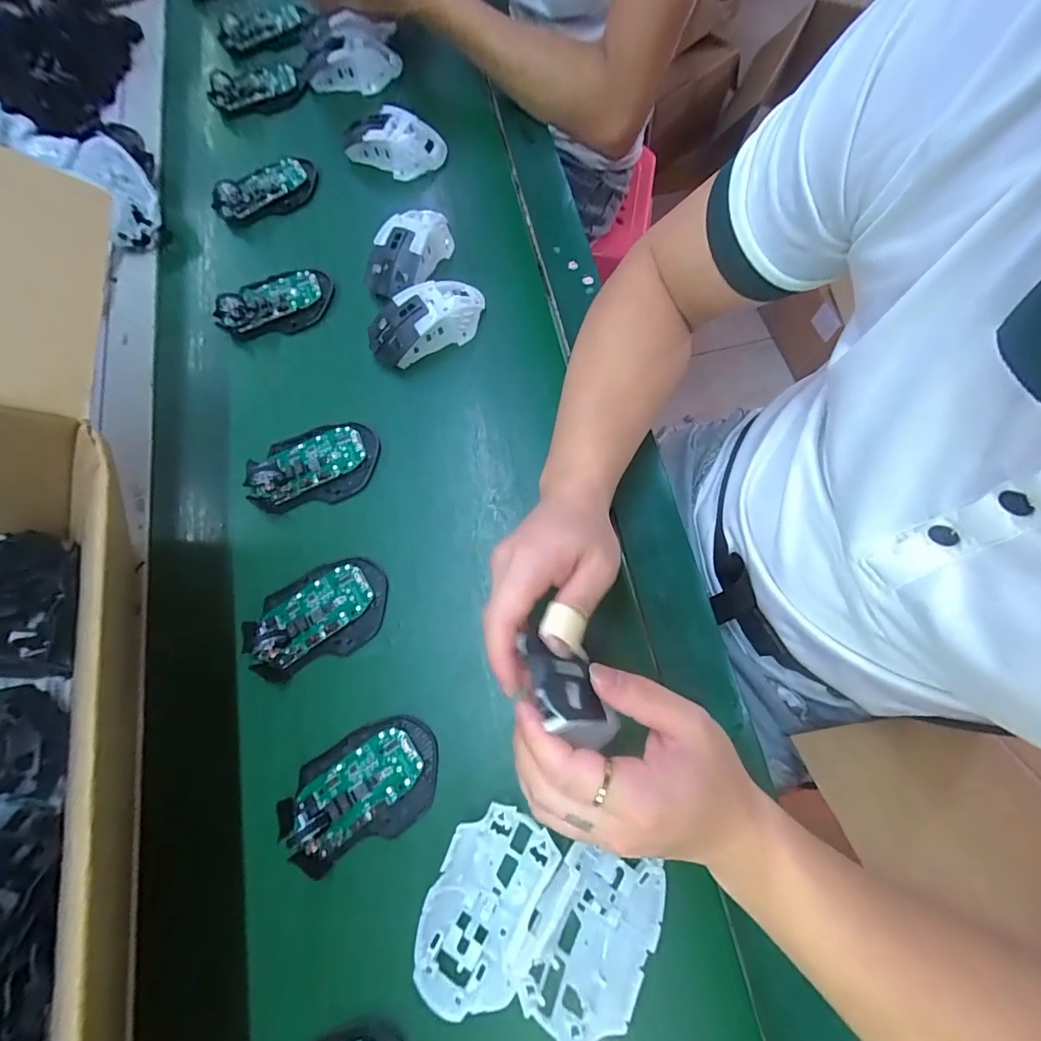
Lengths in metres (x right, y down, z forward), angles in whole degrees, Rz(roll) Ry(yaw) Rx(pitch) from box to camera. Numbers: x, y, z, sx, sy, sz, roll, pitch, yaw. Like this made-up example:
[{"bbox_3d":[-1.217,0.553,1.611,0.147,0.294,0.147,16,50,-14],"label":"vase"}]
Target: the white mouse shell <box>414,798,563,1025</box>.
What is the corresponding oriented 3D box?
[{"bbox_3d":[-0.023,0.245,0.303,0.064,0.033,0.113,21,75,9],"label":"white mouse shell"}]

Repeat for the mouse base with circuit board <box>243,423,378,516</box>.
[{"bbox_3d":[-0.186,-0.051,0.416,0.113,0.019,0.071,-12,72,-1],"label":"mouse base with circuit board"}]

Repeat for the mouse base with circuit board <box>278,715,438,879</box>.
[{"bbox_3d":[-0.114,0.191,0.331,0.112,0.028,0.073,-24,73,-5],"label":"mouse base with circuit board"}]

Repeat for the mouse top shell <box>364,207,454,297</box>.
[{"bbox_3d":[-0.111,-0.272,0.467,0.060,0.040,0.111,36,77,13],"label":"mouse top shell"}]

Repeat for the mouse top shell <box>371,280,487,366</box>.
[{"bbox_3d":[-0.089,-0.191,0.441,0.113,0.035,0.051,-27,73,-6],"label":"mouse top shell"}]

